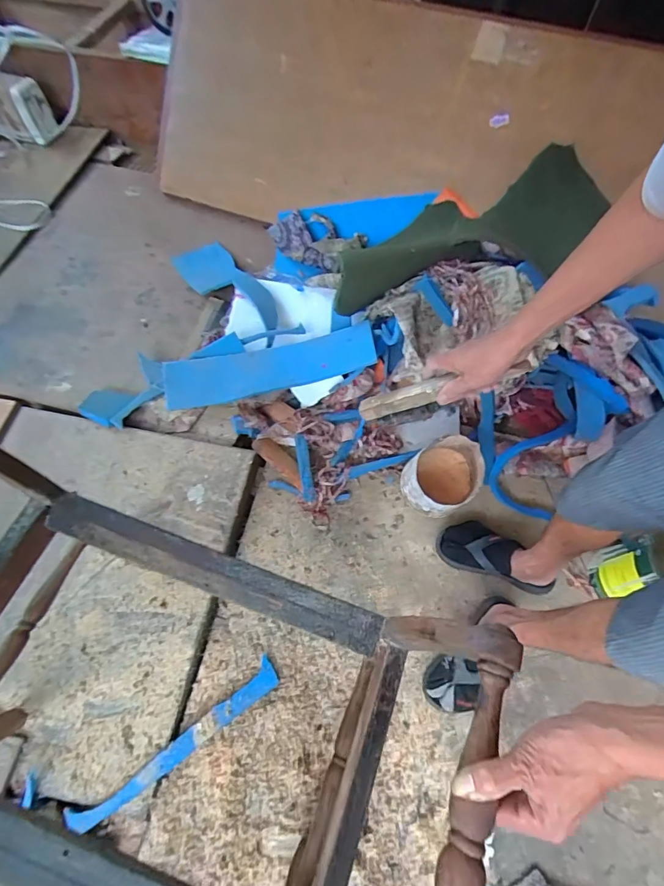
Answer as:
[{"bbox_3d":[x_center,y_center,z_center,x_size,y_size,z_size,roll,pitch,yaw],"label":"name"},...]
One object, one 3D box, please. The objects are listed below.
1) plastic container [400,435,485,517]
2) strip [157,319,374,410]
[{"bbox_3d":[0.248,0.082,0.990,0.158,0.124,0.169,2,62,-3],"label":"plastic container"},{"bbox_3d":[-0.163,-0.192,1.083,0.536,0.030,0.135,-11,69,6],"label":"strip"}]

